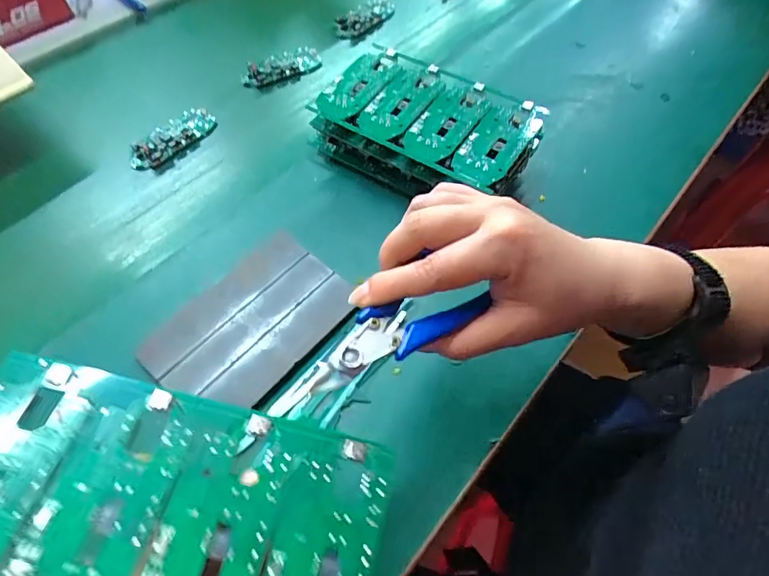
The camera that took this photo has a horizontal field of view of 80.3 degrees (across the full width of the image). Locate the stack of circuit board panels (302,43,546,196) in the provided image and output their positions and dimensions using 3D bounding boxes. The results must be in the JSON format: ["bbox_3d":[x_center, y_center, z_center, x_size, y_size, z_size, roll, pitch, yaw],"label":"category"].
[{"bbox_3d":[0.038,-0.148,0.437,0.197,0.068,0.113,26,63,17],"label":"stack of circuit board panels"}]

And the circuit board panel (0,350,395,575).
[{"bbox_3d":[-0.095,0.098,0.196,0.188,0.004,0.103,17,55,-5],"label":"circuit board panel"}]

